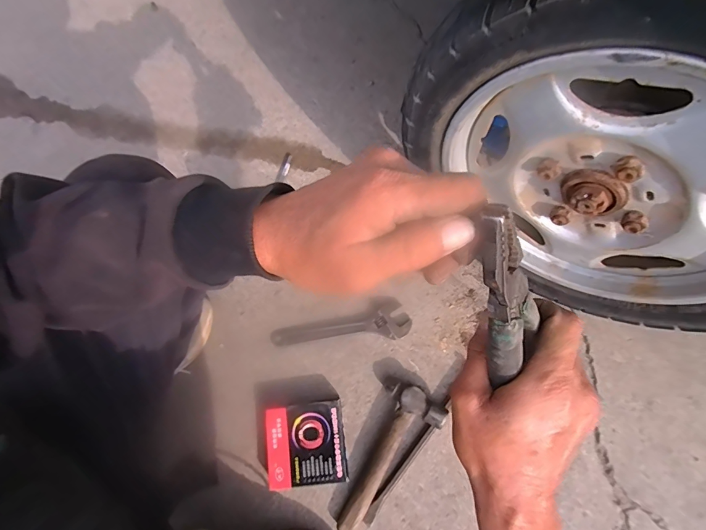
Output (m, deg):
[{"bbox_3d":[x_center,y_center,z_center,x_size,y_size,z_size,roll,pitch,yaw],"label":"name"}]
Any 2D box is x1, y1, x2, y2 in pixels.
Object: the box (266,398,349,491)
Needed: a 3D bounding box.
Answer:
[{"bbox_3d":[-0.075,0.294,0.624,0.127,0.034,0.123,-7,77,-1],"label":"box"}]

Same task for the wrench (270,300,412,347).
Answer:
[{"bbox_3d":[-0.020,0.121,0.671,0.245,0.013,0.062,-14,77,-2],"label":"wrench"}]

